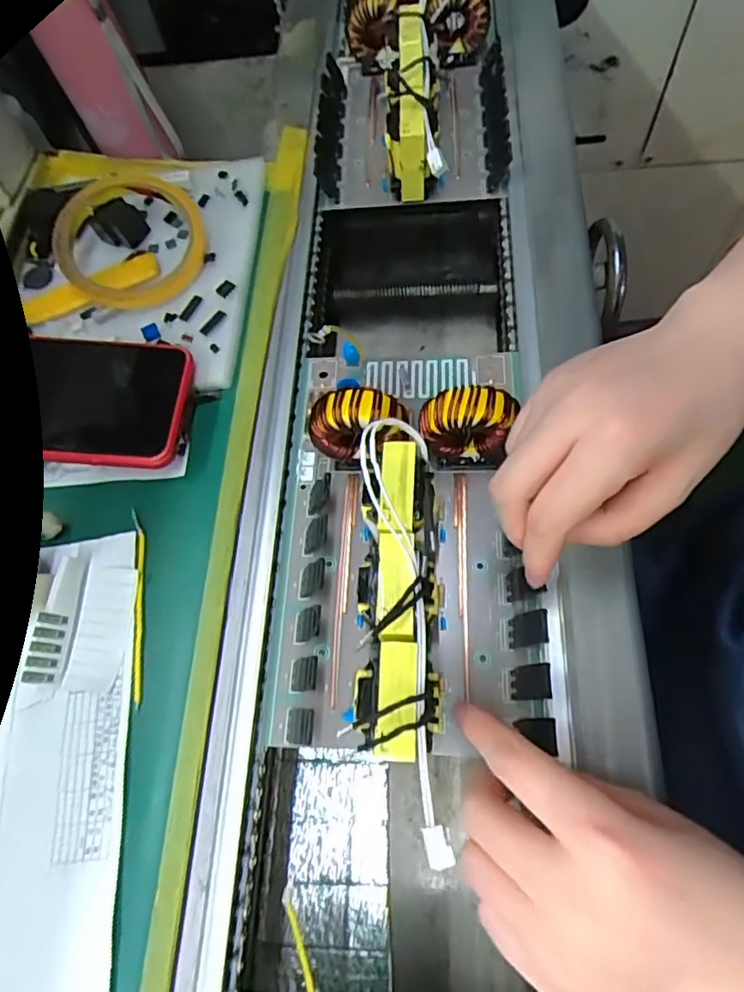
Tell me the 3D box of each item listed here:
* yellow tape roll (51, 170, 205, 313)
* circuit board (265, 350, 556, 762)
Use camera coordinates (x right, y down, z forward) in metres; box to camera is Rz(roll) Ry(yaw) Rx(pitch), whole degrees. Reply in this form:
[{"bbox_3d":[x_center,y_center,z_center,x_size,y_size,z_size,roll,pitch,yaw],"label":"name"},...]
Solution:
[{"bbox_3d":[-0.155,-0.165,0.365,0.094,0.010,0.094,1,78,-5],"label":"yellow tape roll"},{"bbox_3d":[0.016,0.007,0.284,0.128,0.064,0.215,2,66,4],"label":"circuit board"}]

